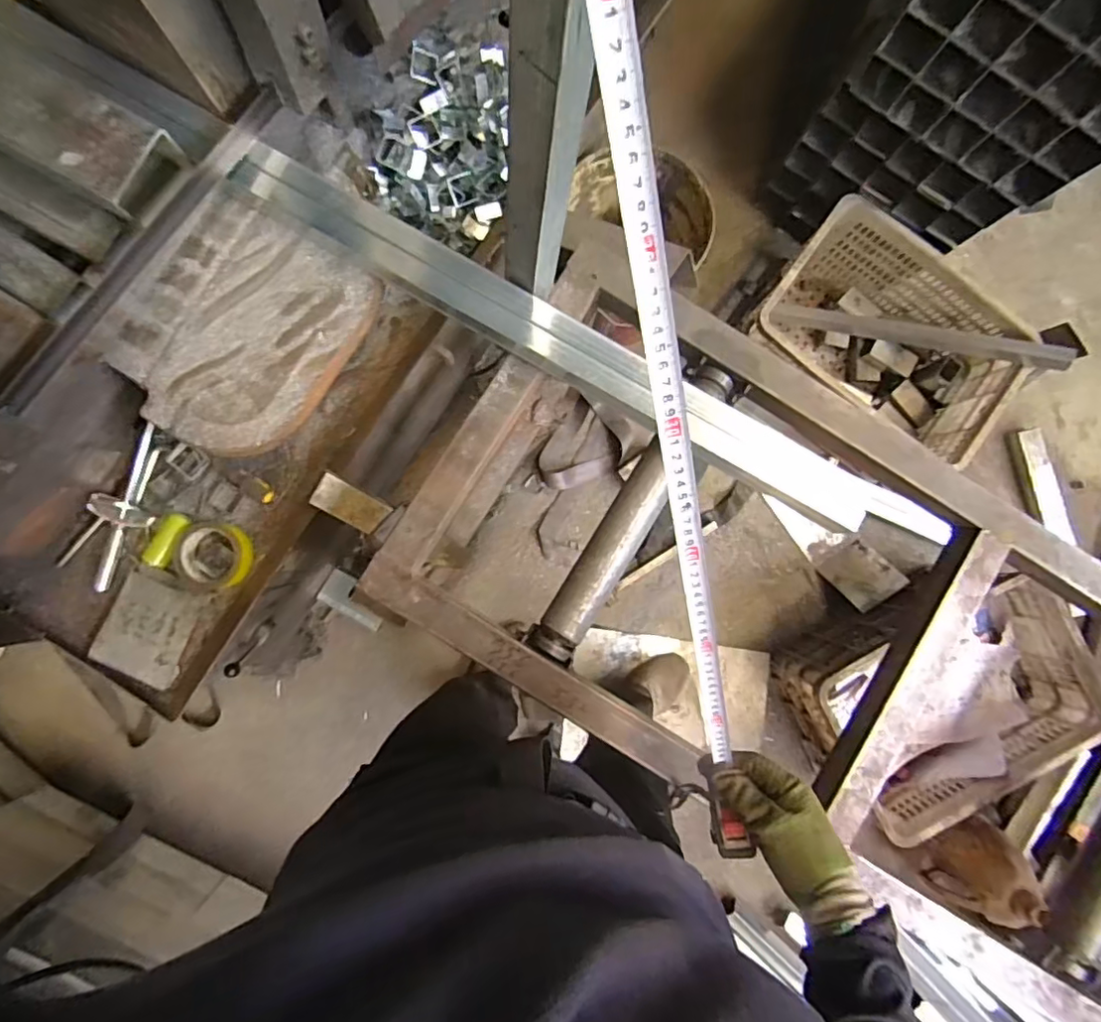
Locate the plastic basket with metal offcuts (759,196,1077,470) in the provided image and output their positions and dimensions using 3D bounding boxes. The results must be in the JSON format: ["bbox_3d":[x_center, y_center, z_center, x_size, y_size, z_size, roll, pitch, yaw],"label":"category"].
[{"bbox_3d":[0.726,-0.354,1.281,0.550,0.318,0.344,38,86,0],"label":"plastic basket with metal offcuts"}]

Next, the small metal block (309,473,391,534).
[{"bbox_3d":[-0.288,-0.009,0.832,0.104,0.014,0.052,32,84,-29],"label":"small metal block"}]

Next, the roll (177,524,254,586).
[{"bbox_3d":[-0.501,0.066,0.860,0.101,0.030,0.090,5,87,-3],"label":"roll"}]

